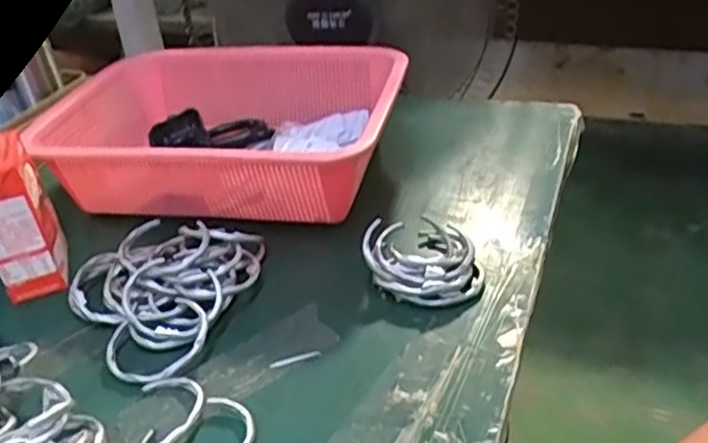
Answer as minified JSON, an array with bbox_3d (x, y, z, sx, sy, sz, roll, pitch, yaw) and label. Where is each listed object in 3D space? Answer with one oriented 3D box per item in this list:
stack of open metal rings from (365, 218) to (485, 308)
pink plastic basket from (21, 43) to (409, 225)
[{"bbox_3d":[0.050,0.024,0.491,0.082,0.032,0.076,0,34,9],"label":"stack of open metal rings"},{"bbox_3d":[-0.109,-0.076,0.614,0.296,0.094,0.189,3,34,13],"label":"pink plastic basket"}]

